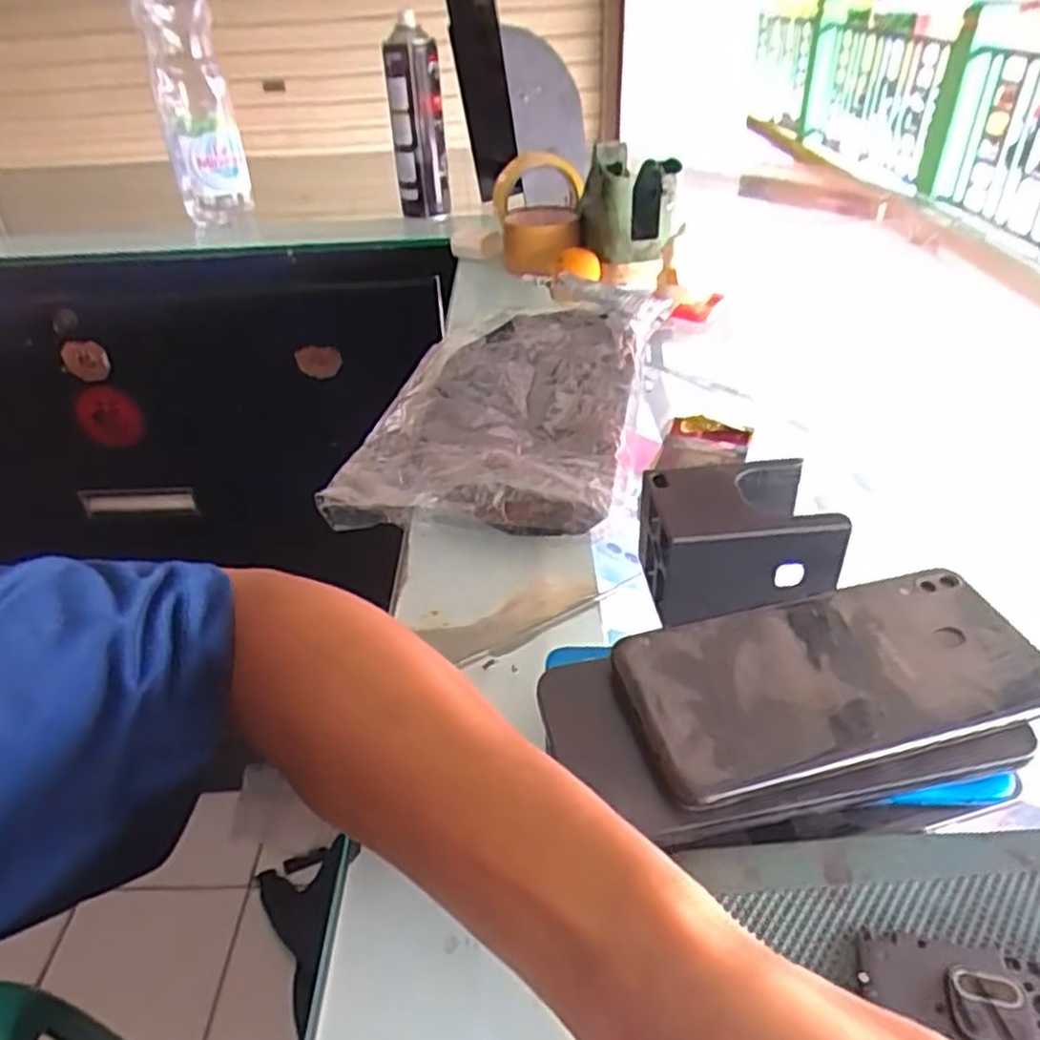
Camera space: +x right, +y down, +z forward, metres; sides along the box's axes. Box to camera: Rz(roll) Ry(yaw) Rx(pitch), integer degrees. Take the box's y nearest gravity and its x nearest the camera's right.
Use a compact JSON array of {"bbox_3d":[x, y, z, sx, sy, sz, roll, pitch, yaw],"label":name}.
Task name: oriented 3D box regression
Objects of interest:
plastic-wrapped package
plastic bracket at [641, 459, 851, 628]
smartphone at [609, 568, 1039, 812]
[{"bbox_3d":[0.002,-0.102,0.542,0.169,0.030,0.328,6,37,12],"label":"plastic-wrapped package"},{"bbox_3d":[0.099,0.009,0.354,0.080,0.052,0.060,-7,36,-5],"label":"plastic bracket"},{"bbox_3d":[0.113,0.056,0.280,0.147,0.012,0.068,-10,36,-9],"label":"smartphone"}]

